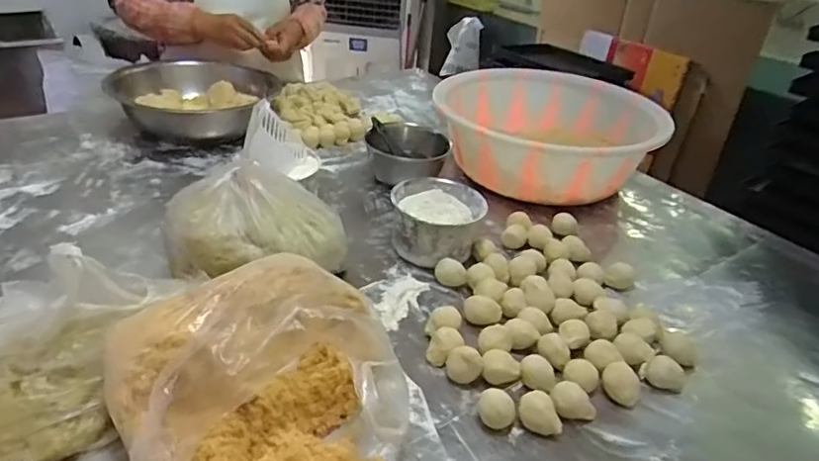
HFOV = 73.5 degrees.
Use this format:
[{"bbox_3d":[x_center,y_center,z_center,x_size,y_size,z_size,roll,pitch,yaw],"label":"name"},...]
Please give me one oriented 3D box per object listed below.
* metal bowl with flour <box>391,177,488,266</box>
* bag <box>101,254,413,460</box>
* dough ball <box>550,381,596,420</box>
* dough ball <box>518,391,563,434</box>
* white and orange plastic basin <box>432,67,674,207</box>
[{"bbox_3d":[0.044,-0.011,0.893,0.144,0.090,0.146,5,32,-3],"label":"metal bowl with flour"},{"bbox_3d":[-0.142,0.156,0.552,0.270,0.140,0.226,-13,37,-28],"label":"bag"},{"bbox_3d":[0.189,0.198,0.631,0.052,0.035,0.030,17,33,16],"label":"dough ball"},{"bbox_3d":[0.146,0.209,0.622,0.038,0.029,0.048,-4,33,-16],"label":"dough ball"},{"bbox_3d":[0.297,-0.208,1.186,0.428,0.171,0.471,23,35,24],"label":"white and orange plastic basin"}]

